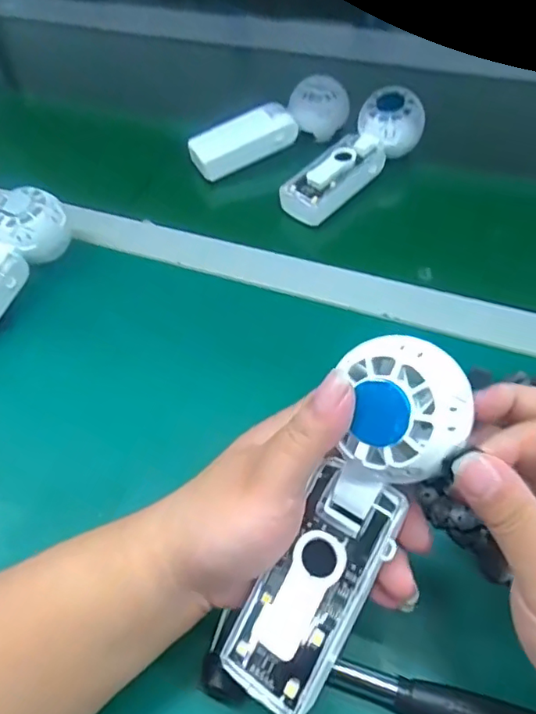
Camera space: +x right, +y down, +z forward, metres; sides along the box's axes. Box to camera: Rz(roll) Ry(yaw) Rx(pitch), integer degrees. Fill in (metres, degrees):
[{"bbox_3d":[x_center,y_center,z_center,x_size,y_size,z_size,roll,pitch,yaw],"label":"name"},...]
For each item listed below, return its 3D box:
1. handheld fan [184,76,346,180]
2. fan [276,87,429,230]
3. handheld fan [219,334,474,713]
[{"bbox_3d":[0.000,-0.239,0.562,0.169,0.048,0.041,-23,55,-12],"label":"handheld fan"},{"bbox_3d":[0.081,-0.193,0.520,0.051,0.054,0.162,36,64,27],"label":"fan"},{"bbox_3d":[0.034,0.075,0.243,0.050,0.025,0.171,28,99,23],"label":"handheld fan"}]

